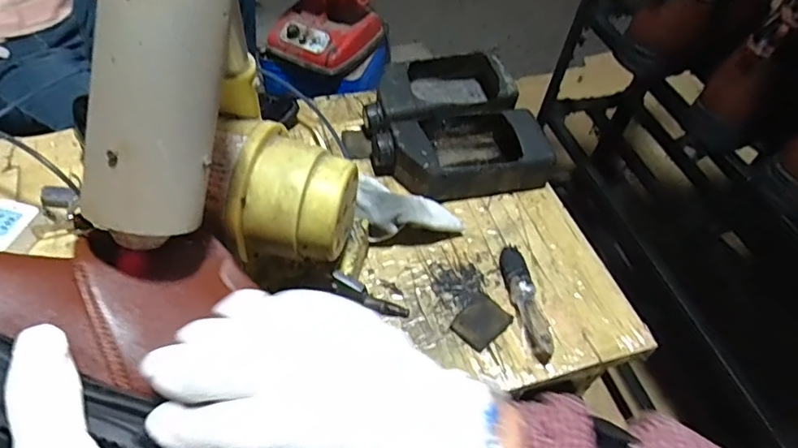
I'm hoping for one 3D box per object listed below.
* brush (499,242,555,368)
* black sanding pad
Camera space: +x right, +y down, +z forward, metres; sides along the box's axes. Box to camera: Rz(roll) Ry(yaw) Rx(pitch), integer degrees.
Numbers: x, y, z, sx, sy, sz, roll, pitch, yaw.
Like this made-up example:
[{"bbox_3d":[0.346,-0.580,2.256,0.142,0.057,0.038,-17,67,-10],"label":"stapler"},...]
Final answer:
[{"bbox_3d":[0.144,0.082,0.579,0.030,0.030,0.148,-2,53,-7],"label":"brush"},{"bbox_3d":[0.091,0.106,0.564,0.048,0.015,0.059,39,58,22],"label":"black sanding pad"}]

